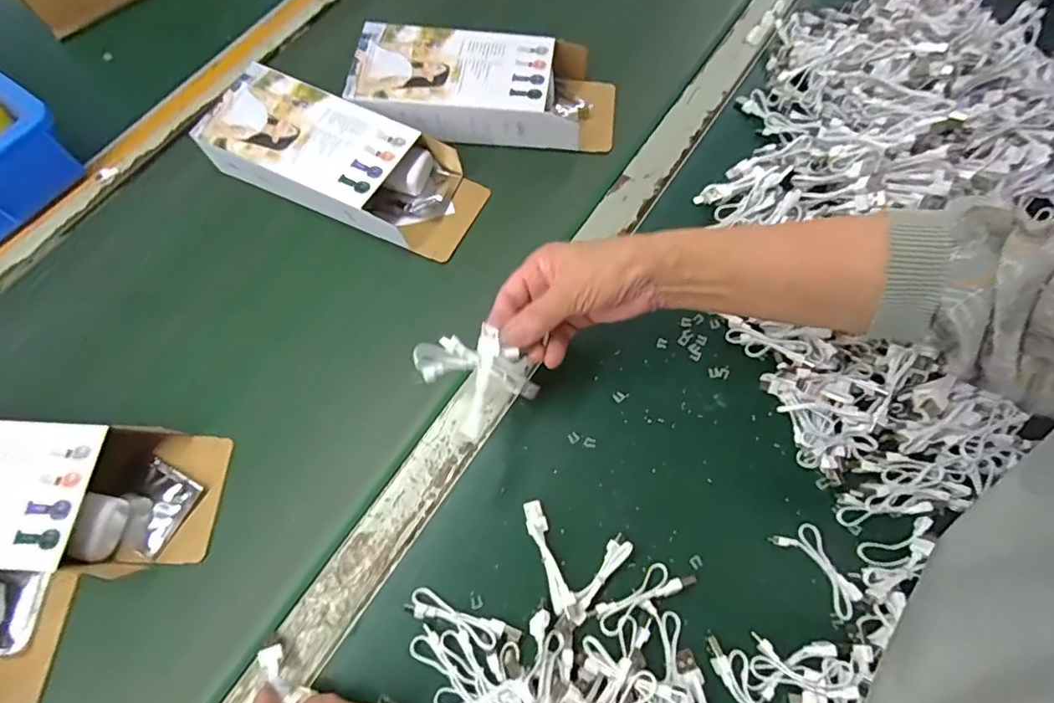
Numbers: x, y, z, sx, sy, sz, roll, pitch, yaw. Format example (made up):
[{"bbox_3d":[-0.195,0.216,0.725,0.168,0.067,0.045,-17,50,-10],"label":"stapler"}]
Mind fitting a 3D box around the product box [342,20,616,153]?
[{"bbox_3d":[-0.039,-0.259,0.534,0.250,0.053,0.107,3,68,2],"label":"product box"}]

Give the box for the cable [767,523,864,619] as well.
[{"bbox_3d":[0.209,0.151,0.383,0.030,0.012,0.067,-36,72,-13],"label":"cable"}]

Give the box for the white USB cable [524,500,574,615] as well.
[{"bbox_3d":[0.014,0.143,0.383,0.015,0.017,0.076,-18,69,-7],"label":"white USB cable"}]

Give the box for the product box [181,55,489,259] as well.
[{"bbox_3d":[-0.171,-0.176,0.502,0.251,0.050,0.109,23,71,10],"label":"product box"}]

